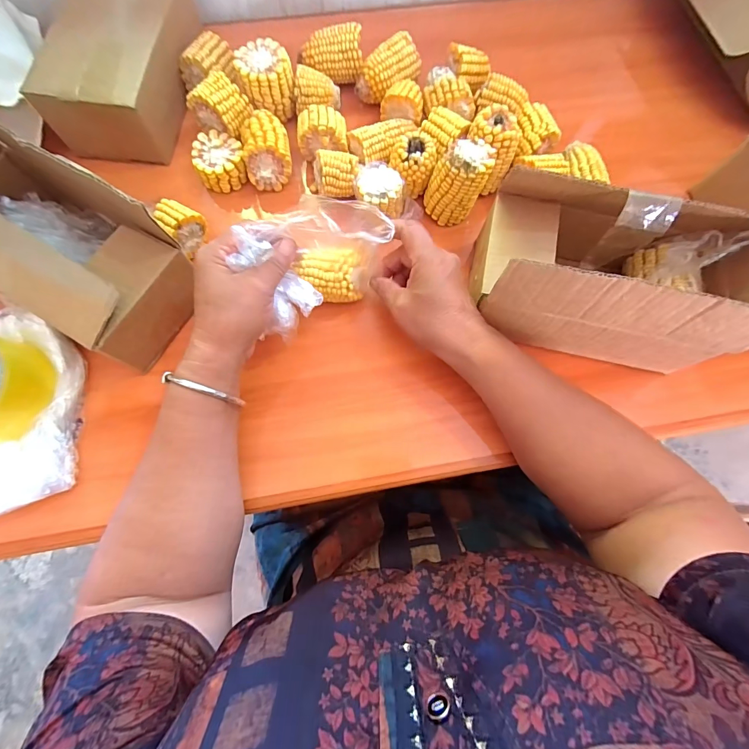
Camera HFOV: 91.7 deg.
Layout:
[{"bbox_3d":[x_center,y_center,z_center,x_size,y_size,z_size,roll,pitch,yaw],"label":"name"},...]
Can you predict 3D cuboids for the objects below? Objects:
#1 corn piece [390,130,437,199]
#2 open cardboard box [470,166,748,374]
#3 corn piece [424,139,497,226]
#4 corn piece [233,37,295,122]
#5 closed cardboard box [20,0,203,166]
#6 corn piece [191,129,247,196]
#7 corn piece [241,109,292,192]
[{"bbox_3d":[0.040,-0.224,0.390,0.045,0.047,0.043,8,76,1],"label":"corn piece"},{"bbox_3d":[0.209,-0.089,0.318,0.214,0.106,0.116,9,76,2],"label":"open cardboard box"},{"bbox_3d":[0.087,-0.200,0.377,0.054,0.069,0.054,0,76,-1],"label":"corn piece"},{"bbox_3d":[-0.119,-0.326,0.405,0.057,0.048,0.054,-12,76,-4],"label":"corn piece"},{"bbox_3d":[-0.279,-0.356,0.407,0.122,0.070,0.217,8,76,1],"label":"closed cardboard box"},{"bbox_3d":[-0.172,-0.239,0.410,0.052,0.031,0.054,-12,76,-4],"label":"corn piece"},{"bbox_3d":[-0.115,-0.243,0.392,0.050,0.045,0.065,-10,76,-3],"label":"corn piece"}]

